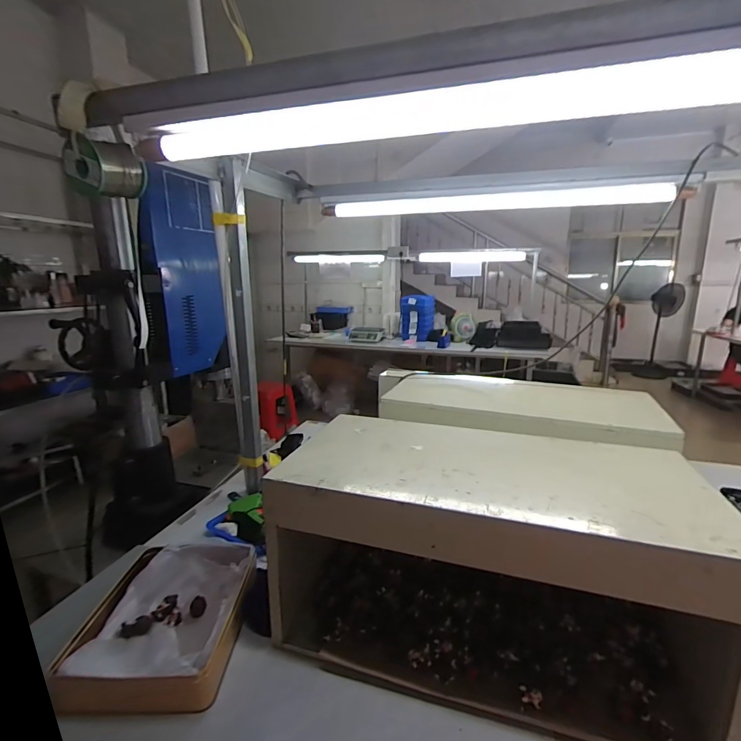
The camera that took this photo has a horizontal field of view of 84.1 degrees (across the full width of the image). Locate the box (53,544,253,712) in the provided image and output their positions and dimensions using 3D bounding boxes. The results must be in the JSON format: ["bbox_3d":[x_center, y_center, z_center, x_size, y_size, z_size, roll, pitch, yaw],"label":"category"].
[{"bbox_3d":[-0.306,0.374,0.626,0.208,0.060,0.244,0,13,1],"label":"box"}]

